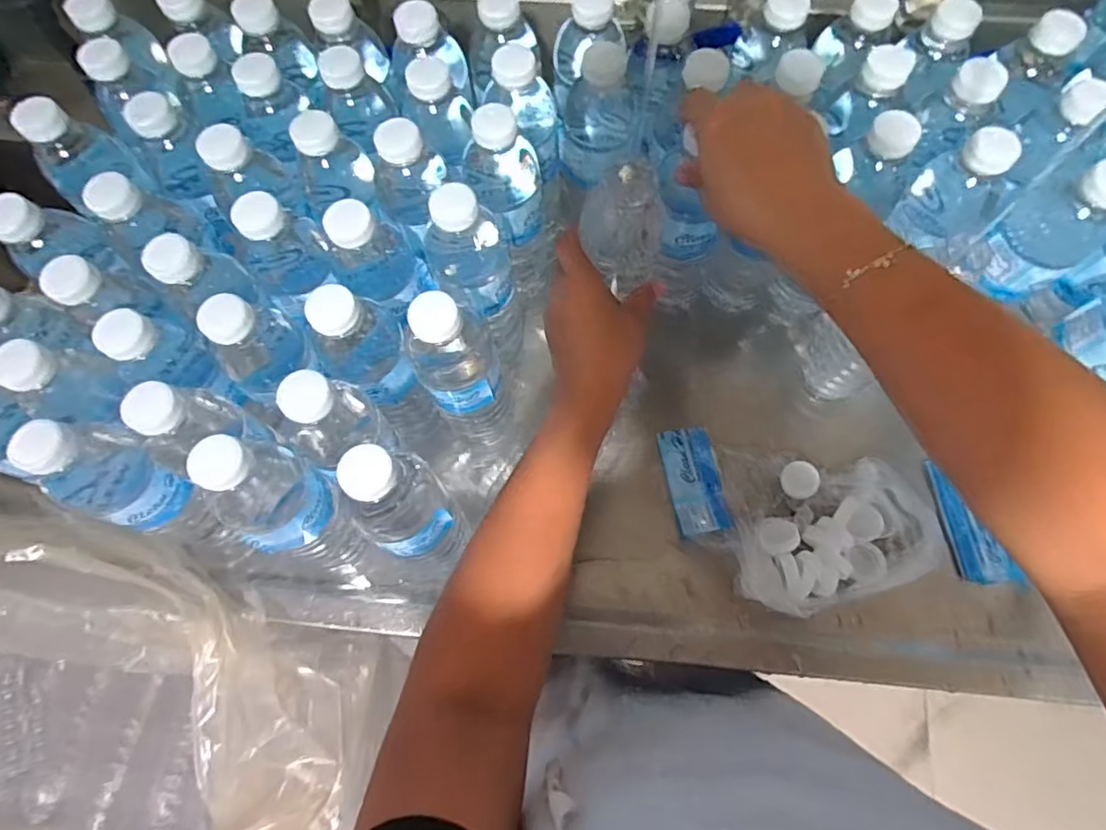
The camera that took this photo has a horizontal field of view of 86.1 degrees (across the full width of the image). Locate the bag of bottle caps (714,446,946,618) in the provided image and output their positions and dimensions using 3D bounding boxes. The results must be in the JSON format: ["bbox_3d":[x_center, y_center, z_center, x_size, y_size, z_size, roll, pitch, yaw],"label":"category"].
[{"bbox_3d":[0.231,0.098,0.494,0.172,0.032,0.132,7,70,4],"label":"bag of bottle caps"}]

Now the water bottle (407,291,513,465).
[{"bbox_3d":[-0.068,-0.023,0.463,0.060,0.217,0.057,0,70,1],"label":"water bottle"}]

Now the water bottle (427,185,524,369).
[{"bbox_3d":[-0.058,-0.104,0.475,0.065,0.198,0.060,-19,71,-6],"label":"water bottle"}]

